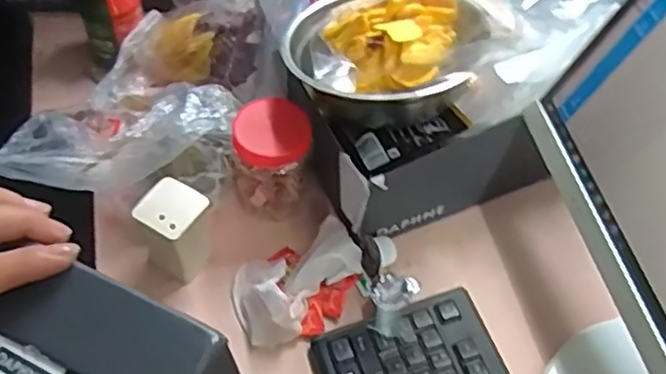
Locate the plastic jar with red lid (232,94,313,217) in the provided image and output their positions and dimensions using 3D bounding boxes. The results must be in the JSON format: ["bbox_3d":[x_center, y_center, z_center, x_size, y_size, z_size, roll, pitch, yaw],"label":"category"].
[{"bbox_3d":[-0.058,-0.024,0.640,0.073,0.105,0.063,-9,55,-8],"label":"plastic jar with red lid"}]

